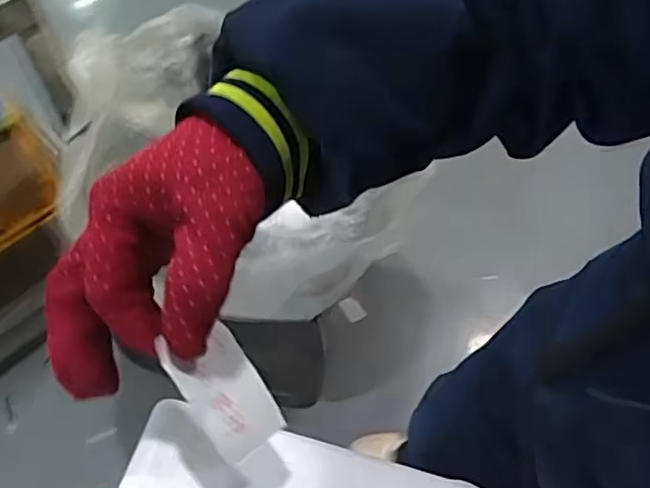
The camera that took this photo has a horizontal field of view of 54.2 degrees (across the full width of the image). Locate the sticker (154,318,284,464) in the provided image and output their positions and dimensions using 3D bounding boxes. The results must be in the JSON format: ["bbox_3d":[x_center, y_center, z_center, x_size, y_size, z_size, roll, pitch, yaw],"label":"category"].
[{"bbox_3d":[-0.042,0.062,0.270,0.039,0.006,0.053,-17,66,-48],"label":"sticker"}]

